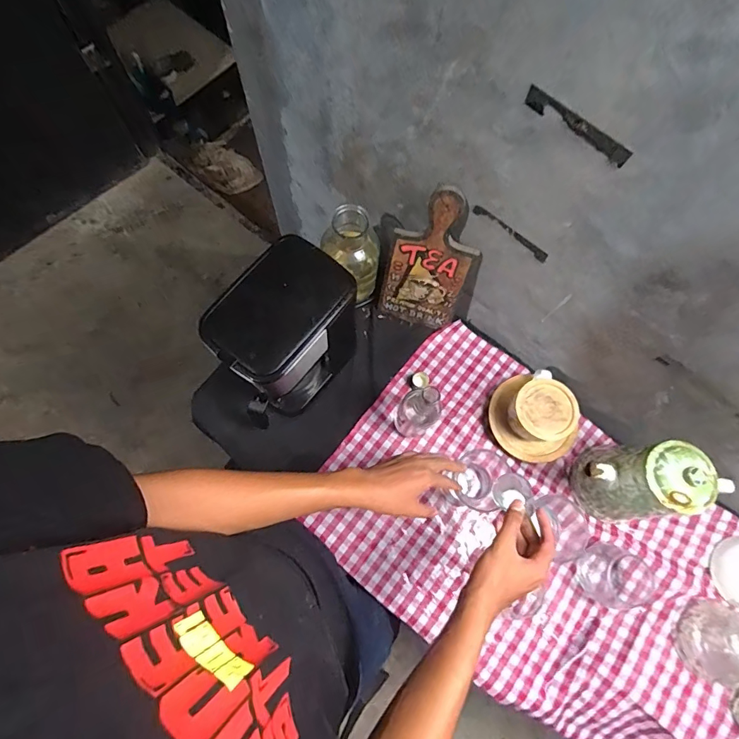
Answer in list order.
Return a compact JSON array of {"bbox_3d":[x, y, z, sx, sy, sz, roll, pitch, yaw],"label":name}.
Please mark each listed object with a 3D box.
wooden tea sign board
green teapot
[{"bbox_3d":[0.103,-0.176,0.726,0.145,0.279,0.013,17,57,4],"label":"wooden tea sign board"},{"bbox_3d":[0.405,0.177,0.655,0.203,0.200,0.111,2,73,-2],"label":"green teapot"}]

